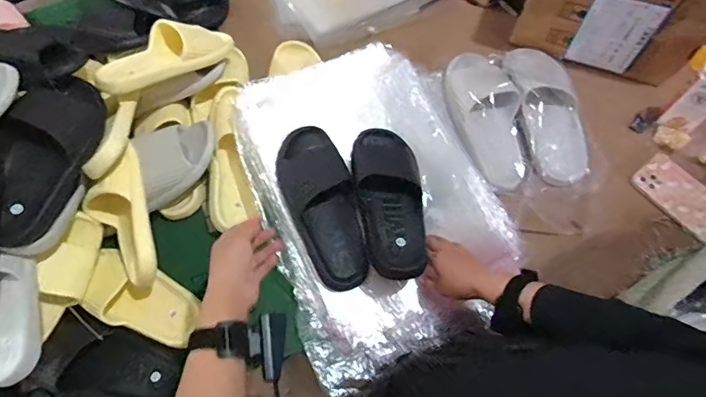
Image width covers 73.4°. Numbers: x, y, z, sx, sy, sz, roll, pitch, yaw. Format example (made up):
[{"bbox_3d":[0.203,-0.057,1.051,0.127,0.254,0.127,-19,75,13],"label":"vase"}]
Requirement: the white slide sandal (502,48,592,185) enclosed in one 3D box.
[{"bbox_3d":[0.342,-0.158,0.831,0.111,0.063,0.270,-11,68,-2],"label":"white slide sandal"}]

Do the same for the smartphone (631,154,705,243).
[{"bbox_3d":[0.550,-0.004,0.784,0.079,0.011,0.153,-33,70,-10],"label":"smartphone"}]

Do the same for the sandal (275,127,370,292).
[{"bbox_3d":[-0.048,0.010,0.750,0.105,0.061,0.259,-18,68,-5],"label":"sandal"}]

